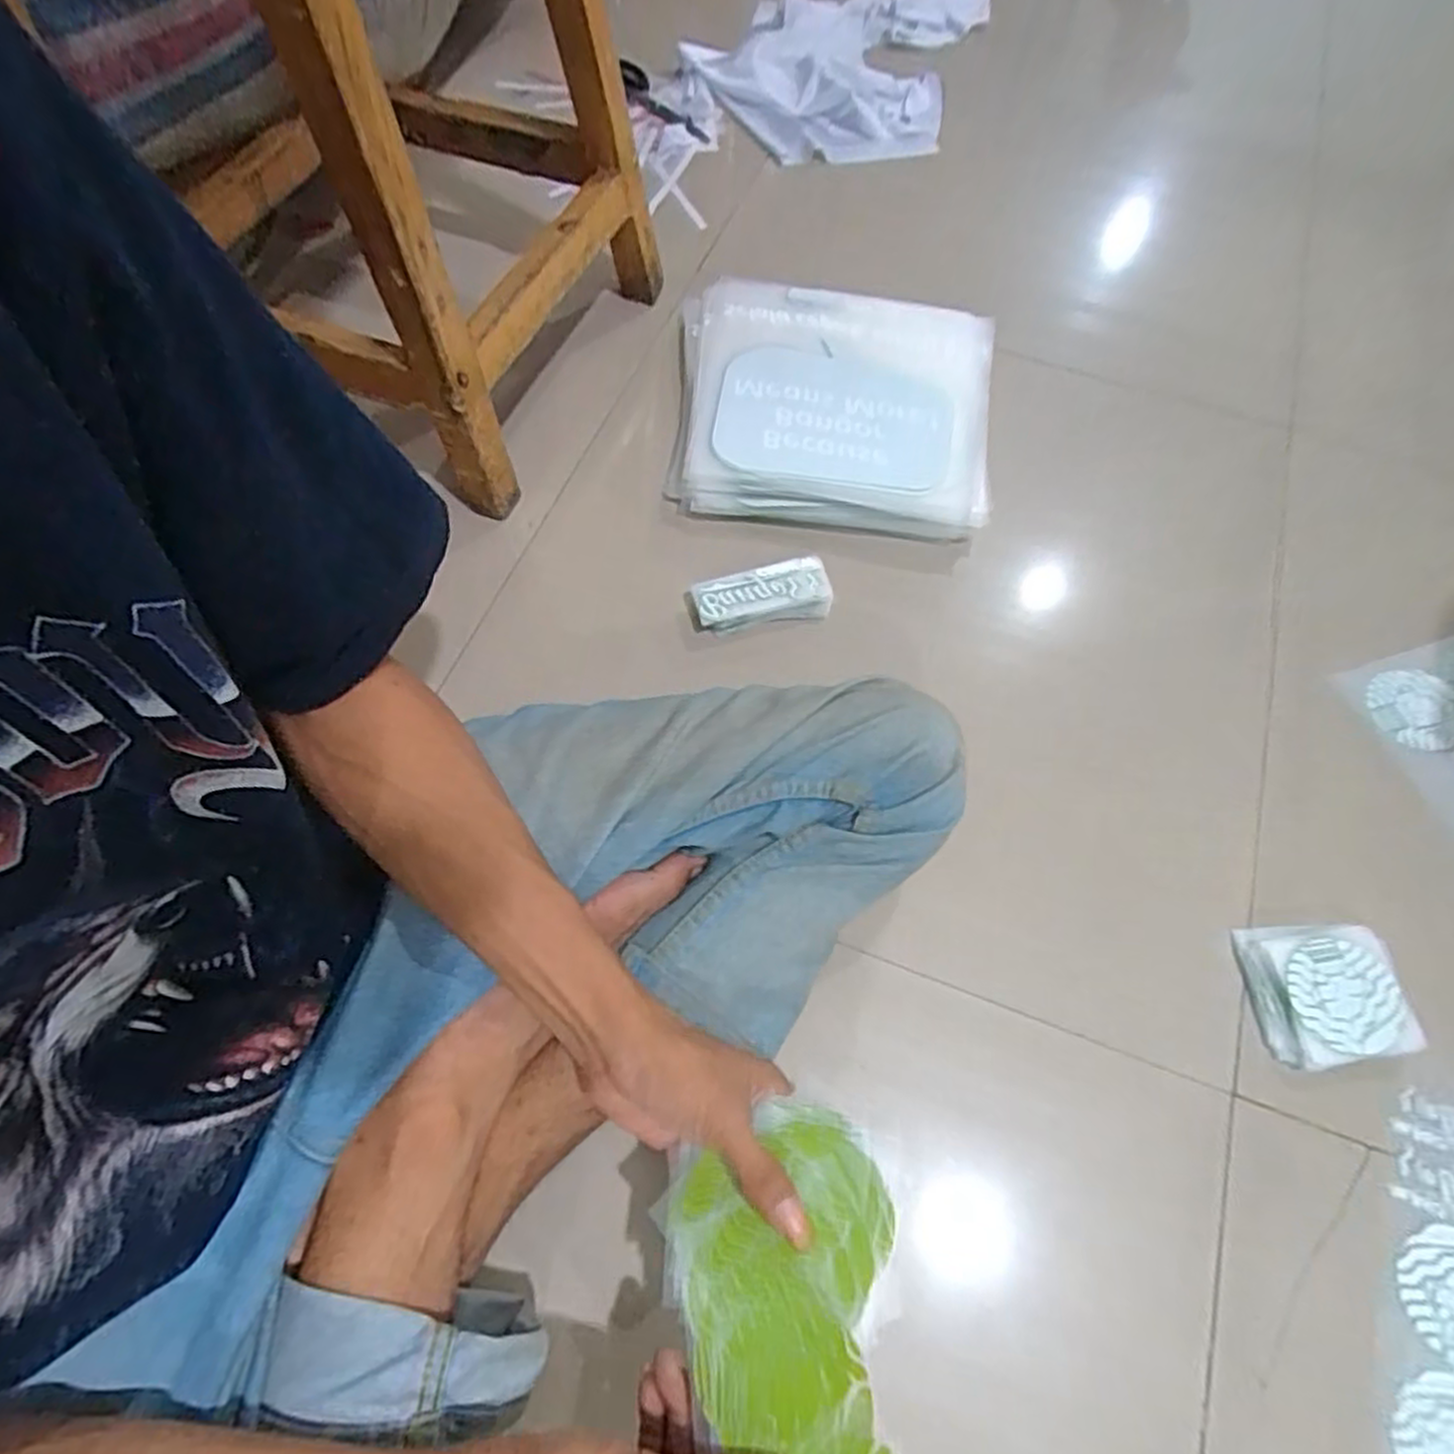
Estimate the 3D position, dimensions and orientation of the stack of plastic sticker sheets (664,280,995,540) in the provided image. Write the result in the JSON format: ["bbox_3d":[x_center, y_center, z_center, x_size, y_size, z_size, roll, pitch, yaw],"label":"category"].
[{"bbox_3d":[0.098,-0.290,0.684,0.291,0.047,0.282,7,64,0],"label":"stack of plastic sticker sheets"}]

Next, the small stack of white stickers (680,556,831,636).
[{"bbox_3d":[0.025,-0.101,0.594,0.109,0.029,0.045,-11,65,-9],"label":"small stack of white stickers"}]

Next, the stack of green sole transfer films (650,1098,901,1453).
[{"bbox_3d":[0.039,0.273,0.332,0.106,0.020,0.181,-19,51,-6],"label":"stack of green sole transfer films"}]

